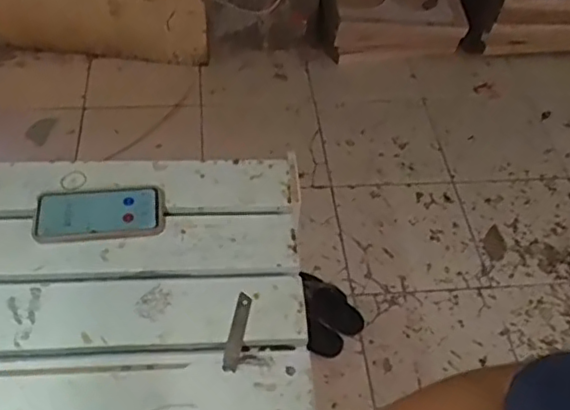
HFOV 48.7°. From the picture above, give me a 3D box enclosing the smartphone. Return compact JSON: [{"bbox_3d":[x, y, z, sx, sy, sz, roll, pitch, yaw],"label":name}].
[{"bbox_3d":[-0.247,0.010,0.842,0.165,0.013,0.089,-5,55,-7],"label":"smartphone"}]

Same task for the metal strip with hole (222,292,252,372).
[{"bbox_3d":[-0.055,0.150,0.749,0.021,0.005,0.101,10,49,4],"label":"metal strip with hole"}]

